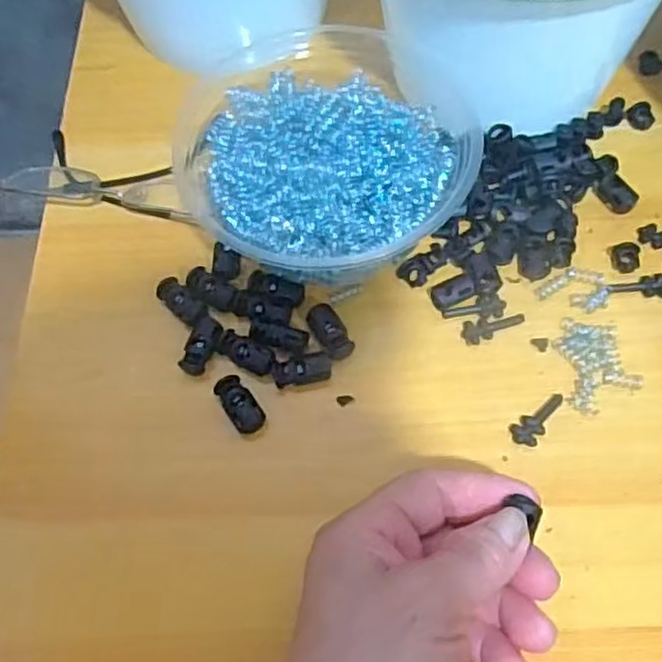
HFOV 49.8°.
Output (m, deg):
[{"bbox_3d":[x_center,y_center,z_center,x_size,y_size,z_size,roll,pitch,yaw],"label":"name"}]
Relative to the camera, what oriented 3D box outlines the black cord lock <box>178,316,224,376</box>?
[{"bbox_3d":[-0.061,0.007,0.338,0.015,0.007,0.028,20,67,12],"label":"black cord lock"}]

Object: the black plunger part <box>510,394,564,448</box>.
[{"bbox_3d":[0.092,0.038,0.316,0.013,0.004,0.030,40,73,19],"label":"black plunger part"}]

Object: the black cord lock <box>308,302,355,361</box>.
[{"bbox_3d":[-0.001,0.000,0.338,0.015,0.008,0.028,-25,66,-9],"label":"black cord lock"}]

